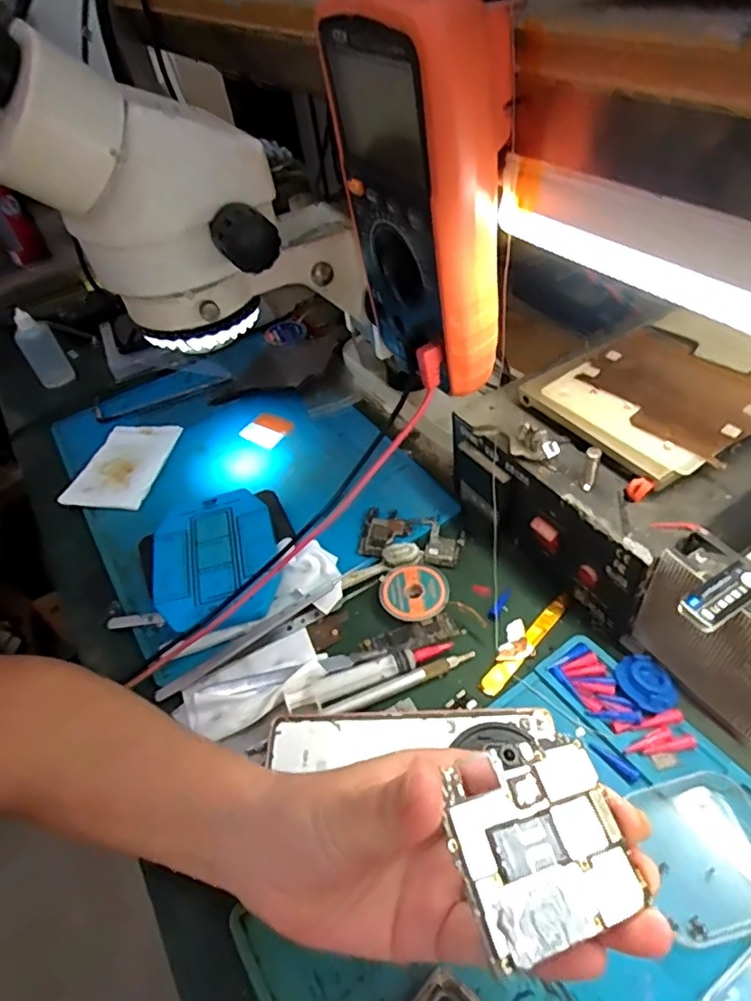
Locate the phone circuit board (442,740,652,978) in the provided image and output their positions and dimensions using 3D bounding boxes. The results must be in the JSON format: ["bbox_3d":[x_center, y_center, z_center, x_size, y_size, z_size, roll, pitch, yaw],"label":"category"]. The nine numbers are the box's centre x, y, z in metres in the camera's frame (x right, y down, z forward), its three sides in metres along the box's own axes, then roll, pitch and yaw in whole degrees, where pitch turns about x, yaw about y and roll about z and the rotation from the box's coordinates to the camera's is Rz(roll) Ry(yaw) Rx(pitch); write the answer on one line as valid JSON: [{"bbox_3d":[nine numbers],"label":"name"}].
[{"bbox_3d":[0.054,0.111,0.196,0.063,0.004,0.055,-1,50,-27],"label":"phone circuit board"}]

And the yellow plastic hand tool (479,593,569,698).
[{"bbox_3d":[0.095,0.089,0.374,0.084,0.009,0.013,-39,52,-25],"label":"yellow plastic hand tool"}]

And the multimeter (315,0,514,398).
[{"bbox_3d":[0.023,-0.138,0.290,0.053,0.167,0.085,-24,47,-13],"label":"multimeter"}]

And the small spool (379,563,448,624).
[{"bbox_3d":[0.027,0.063,0.407,0.046,0.010,0.042,-17,46,-7],"label":"small spool"}]

